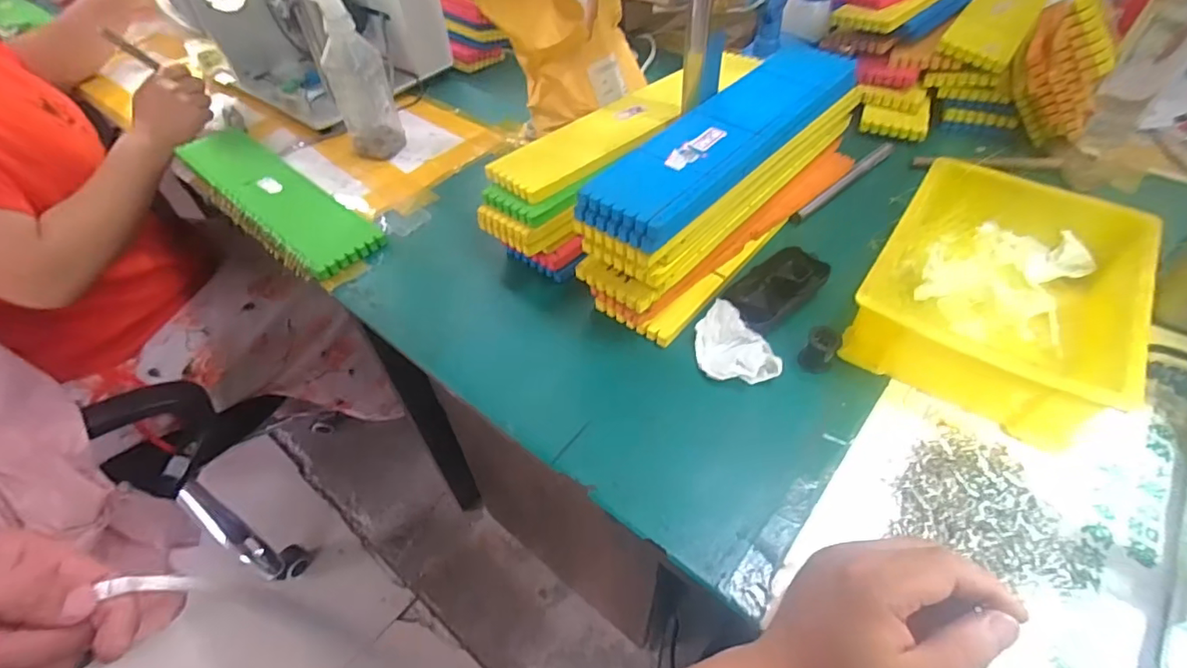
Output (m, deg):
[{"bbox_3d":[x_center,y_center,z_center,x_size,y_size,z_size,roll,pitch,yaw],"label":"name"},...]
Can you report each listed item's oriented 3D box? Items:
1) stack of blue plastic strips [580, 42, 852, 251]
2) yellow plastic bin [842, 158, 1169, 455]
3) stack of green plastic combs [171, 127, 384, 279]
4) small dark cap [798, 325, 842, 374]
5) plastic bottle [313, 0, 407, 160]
[{"bbox_3d":[0.128,-0.187,0.502,0.084,0.027,0.346,34,59,27],"label":"stack of blue plastic strips"},{"bbox_3d":[0.338,-0.040,0.457,0.167,0.070,0.227,27,56,23],"label":"yellow plastic bin"},{"bbox_3d":[-0.376,-0.166,0.641,0.353,0.017,0.081,33,58,27],"label":"stack of green plastic combs"},{"bbox_3d":[0.186,0.014,0.449,0.024,0.033,0.024,-1,50,1],"label":"small dark cap"},{"bbox_3d":[-0.280,-0.315,0.632,0.051,0.219,0.053,27,56,23],"label":"plastic bottle"}]

